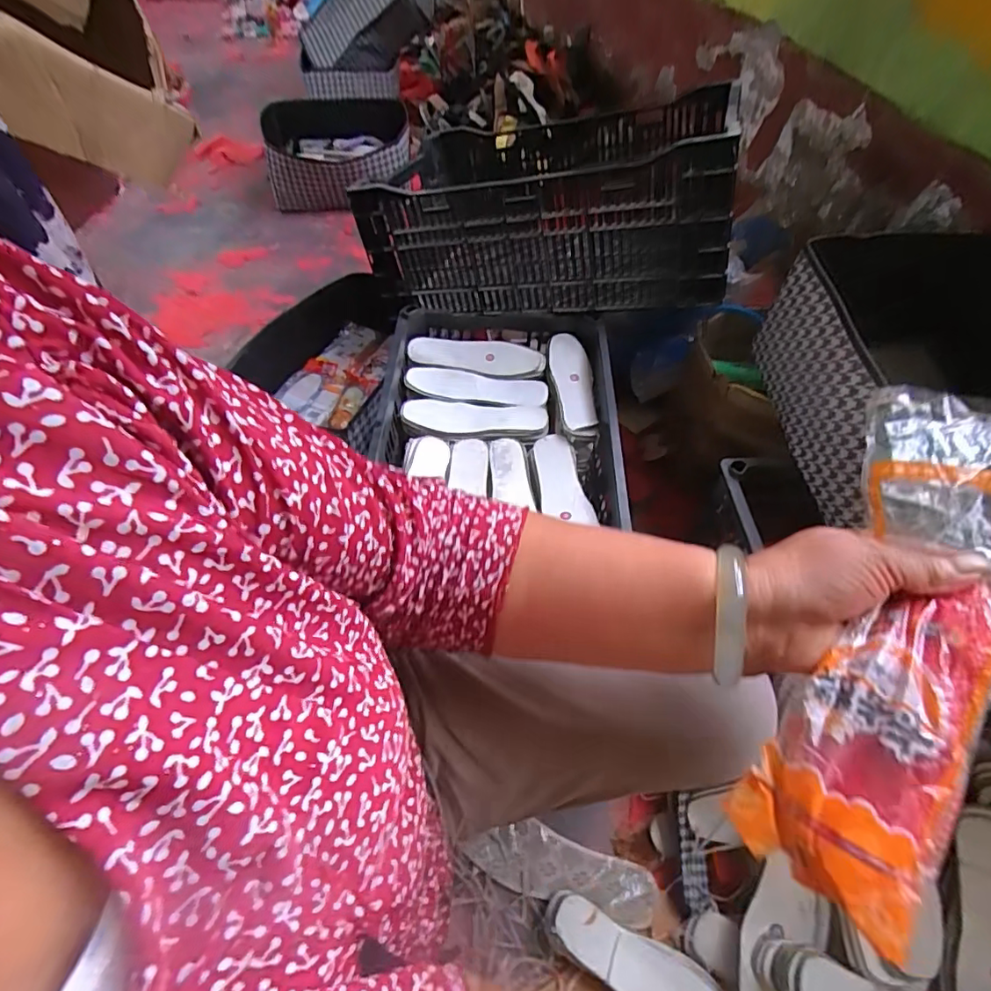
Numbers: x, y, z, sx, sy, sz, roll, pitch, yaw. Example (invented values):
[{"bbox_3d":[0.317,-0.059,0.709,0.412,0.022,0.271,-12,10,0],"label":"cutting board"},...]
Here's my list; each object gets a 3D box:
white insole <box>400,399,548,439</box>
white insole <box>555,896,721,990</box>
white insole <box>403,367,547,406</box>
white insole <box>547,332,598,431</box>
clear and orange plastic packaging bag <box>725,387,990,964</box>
[{"bbox_3d":[-0.033,-0.122,0.847,0.225,0.017,0.078,4,56,6],"label":"white insole"},{"bbox_3d":[0.173,0.532,0.599,0.222,0.016,0.069,31,63,21],"label":"white insole"},{"bbox_3d":[-0.032,-0.177,0.889,0.232,0.018,0.057,7,57,8],"label":"white insole"},{"bbox_3d":[0.124,-0.188,0.882,0.067,0.012,0.187,0,63,-4],"label":"white insole"},{"bbox_3d":[0.206,0.063,0.270,0.080,0.020,0.266,26,73,19],"label":"clear and orange plastic packaging bag"}]

